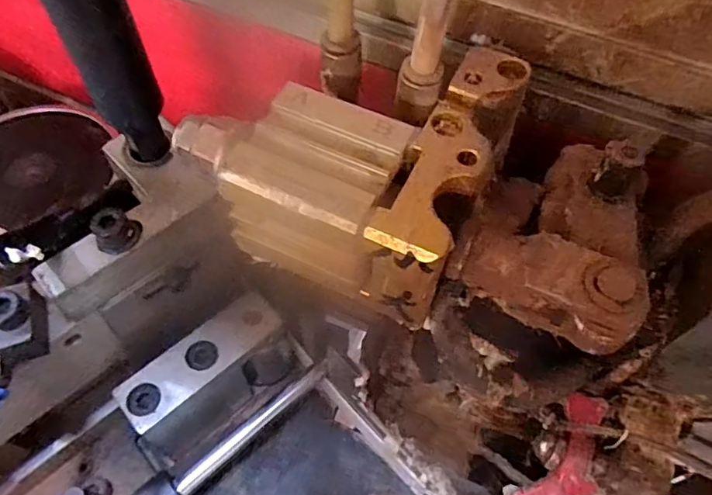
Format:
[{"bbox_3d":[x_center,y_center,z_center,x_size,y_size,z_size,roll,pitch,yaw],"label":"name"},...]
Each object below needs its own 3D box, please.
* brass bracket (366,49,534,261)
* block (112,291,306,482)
[{"bbox_3d":[0.031,-0.025,0.176,0.024,0.030,0.086,23,60,12],"label":"brass bracket"},{"bbox_3d":[-0.070,0.067,0.274,0.084,0.063,0.030,-39,67,-24],"label":"block"}]

